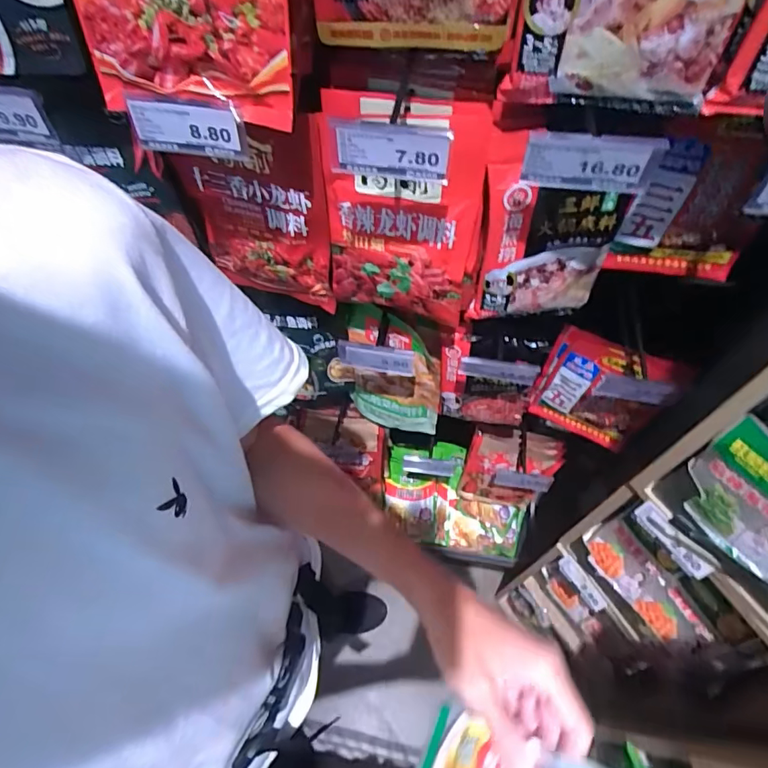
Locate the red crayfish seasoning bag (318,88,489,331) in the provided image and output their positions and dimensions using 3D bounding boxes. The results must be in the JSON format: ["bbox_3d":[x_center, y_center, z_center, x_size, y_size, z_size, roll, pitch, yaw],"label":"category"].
[{"bbox_3d":[0.018,-0.175,0.550,0.165,0.239,0.047,11,49,11],"label":"red crayfish seasoning bag"}]

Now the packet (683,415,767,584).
[{"bbox_3d":[0.351,0.111,0.460,0.036,0.132,0.130,-35,65,-18],"label":"packet"}]

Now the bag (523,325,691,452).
[{"bbox_3d":[0.325,0.017,0.772,0.164,0.210,0.050,22,62,13],"label":"bag"}]

